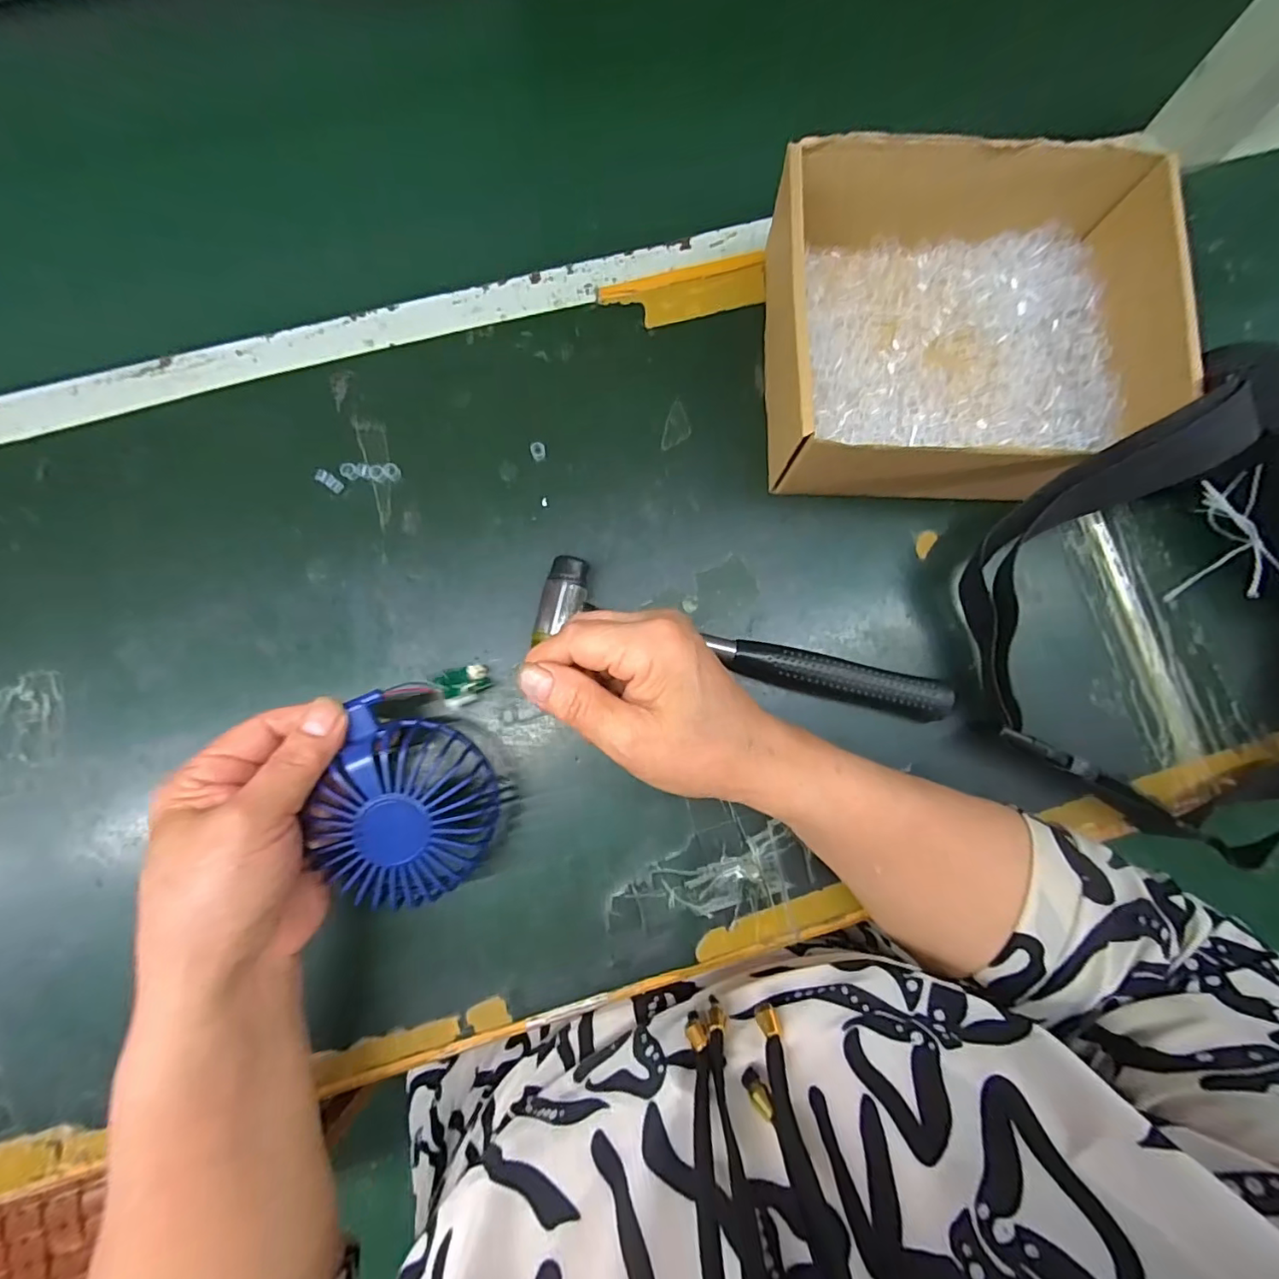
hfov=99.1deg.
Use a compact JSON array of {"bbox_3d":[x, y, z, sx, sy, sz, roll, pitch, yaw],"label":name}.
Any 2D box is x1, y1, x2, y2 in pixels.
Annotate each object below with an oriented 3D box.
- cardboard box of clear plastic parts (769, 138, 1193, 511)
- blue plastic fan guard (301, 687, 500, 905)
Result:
[{"bbox_3d":[0.181,-0.176,0.316,0.200,0.075,0.177,0,80,-1],"label":"cardboard box of clear plastic parts"},{"bbox_3d":[-0.109,0.081,0.260,0.078,0.025,0.082,21,80,-19],"label":"blue plastic fan guard"}]

